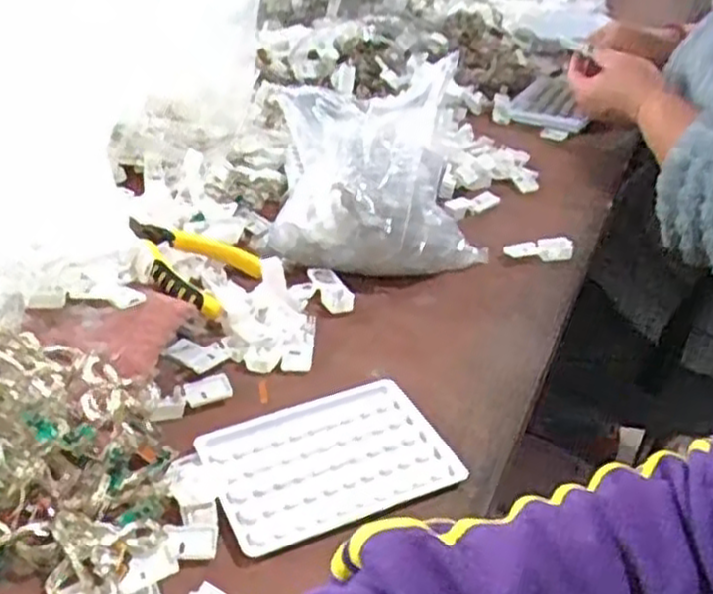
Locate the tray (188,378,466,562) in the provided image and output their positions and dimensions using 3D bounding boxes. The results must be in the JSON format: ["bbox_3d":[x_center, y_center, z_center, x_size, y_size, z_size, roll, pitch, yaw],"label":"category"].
[{"bbox_3d":[-0.016,0.090,0.452,0.127,0.010,0.097,-15,37,-23],"label":"tray"}]

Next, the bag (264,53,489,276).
[{"bbox_3d":[0.015,-0.091,0.625,0.164,0.129,0.112,-7,33,-11],"label":"bag"}]

